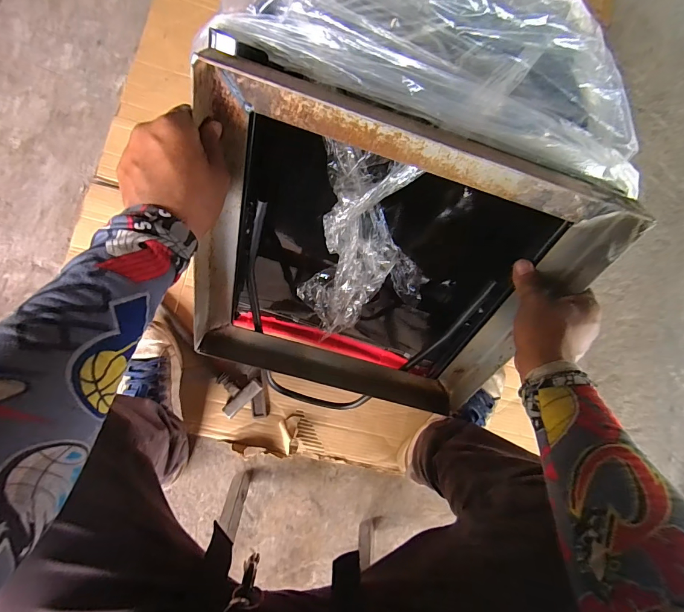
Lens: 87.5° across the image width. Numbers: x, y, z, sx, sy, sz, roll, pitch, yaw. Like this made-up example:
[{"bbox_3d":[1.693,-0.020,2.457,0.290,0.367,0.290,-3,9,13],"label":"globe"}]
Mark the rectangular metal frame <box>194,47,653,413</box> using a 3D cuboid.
[{"bbox_3d":[0.034,-0.029,0.447,0.402,0.390,0.082,16,45,-7],"label":"rectangular metal frame"}]

